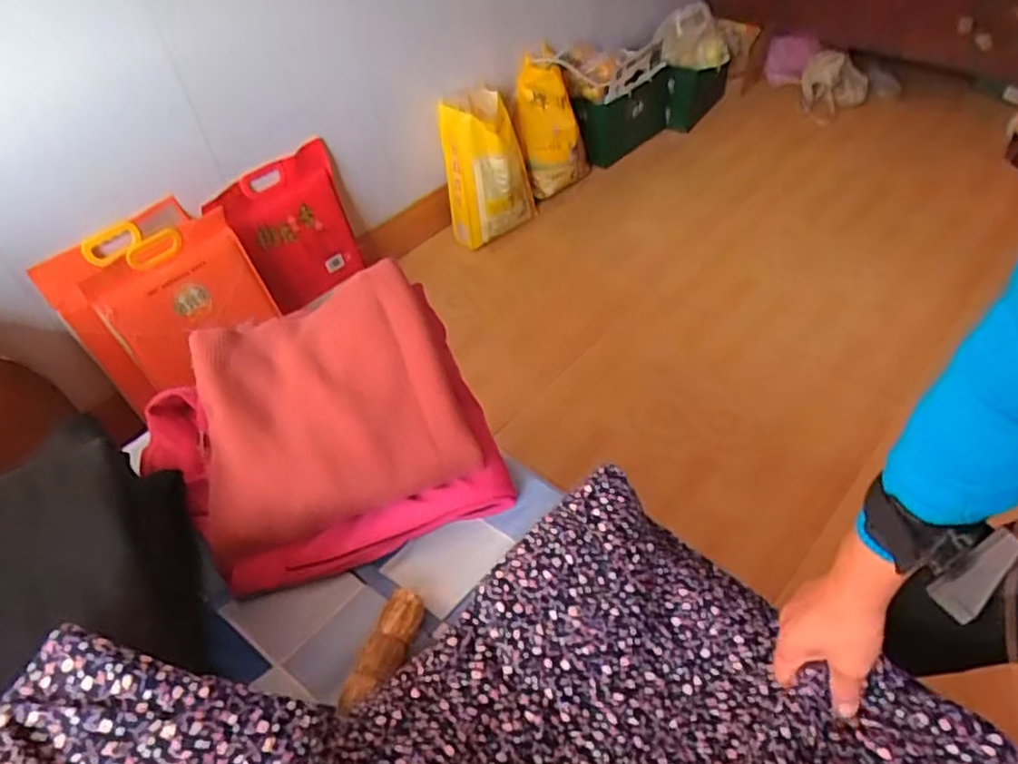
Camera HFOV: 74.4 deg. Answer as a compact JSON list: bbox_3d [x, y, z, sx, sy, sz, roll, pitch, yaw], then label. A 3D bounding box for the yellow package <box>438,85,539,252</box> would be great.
[{"bbox_3d":[-0.053,-0.563,1.772,0.231,0.361,0.174,-9,48,-4],"label":"yellow package"}]

